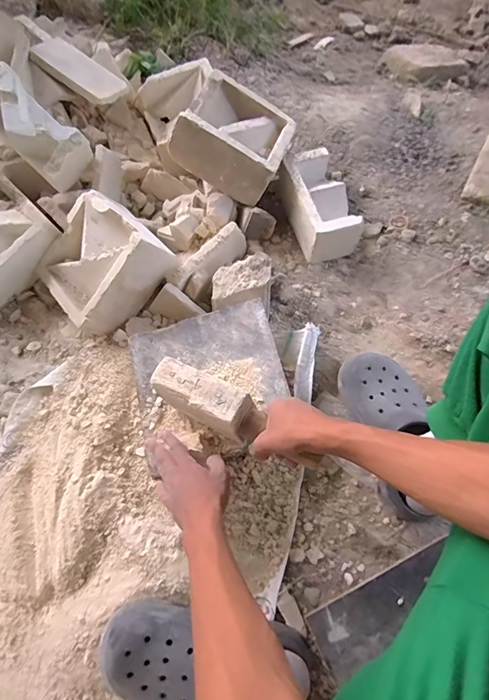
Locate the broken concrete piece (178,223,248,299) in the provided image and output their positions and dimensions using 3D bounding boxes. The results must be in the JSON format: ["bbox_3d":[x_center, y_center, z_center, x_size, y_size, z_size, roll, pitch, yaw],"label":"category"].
[{"bbox_3d":[-0.060,-0.168,0.780,0.164,0.079,0.033,-50,33,-14],"label":"broken concrete piece"}]

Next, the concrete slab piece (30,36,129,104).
[{"bbox_3d":[-0.361,-0.615,0.900,0.190,0.020,0.097,29,66,-11],"label":"concrete slab piece"}]

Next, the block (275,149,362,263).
[{"bbox_3d":[0.149,-0.294,0.824,0.104,0.100,0.194,-17,66,-4],"label":"block"}]

